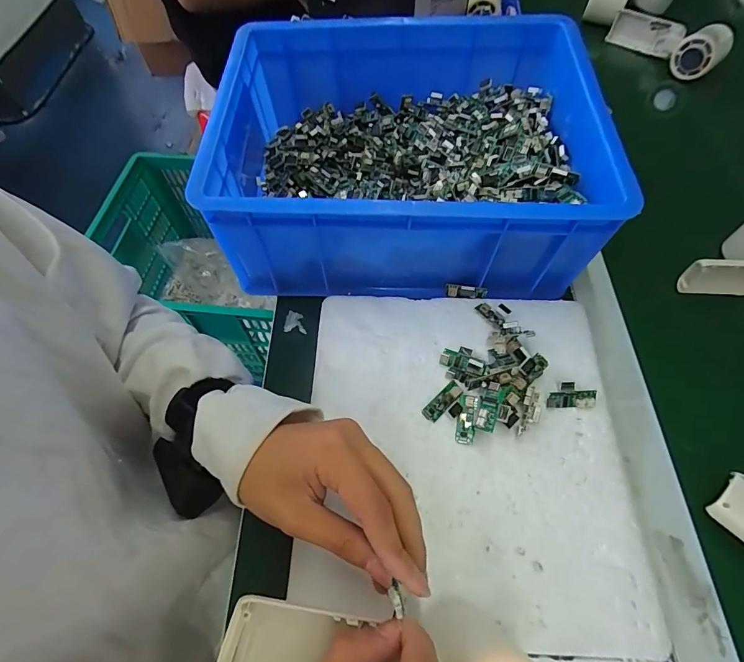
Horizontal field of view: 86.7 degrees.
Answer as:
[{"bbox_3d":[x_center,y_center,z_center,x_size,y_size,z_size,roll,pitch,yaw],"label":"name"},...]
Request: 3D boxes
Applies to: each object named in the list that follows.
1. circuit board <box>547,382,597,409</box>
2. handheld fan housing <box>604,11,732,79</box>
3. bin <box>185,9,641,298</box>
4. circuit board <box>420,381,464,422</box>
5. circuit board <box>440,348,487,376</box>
[{"bbox_3d":[0.164,0.053,0.325,0.039,0.008,0.020,0,61,1],"label":"circuit board"},{"bbox_3d":[0.444,-0.442,0.596,0.062,0.067,0.162,-37,70,-18],"label":"handheld fan housing"},{"bbox_3d":[0.032,-0.172,0.392,0.327,0.125,0.252,1,61,2],"label":"bin"},{"bbox_3d":[0.060,0.059,0.328,0.039,0.005,0.014,-40,67,-19],"label":"circuit board"},{"bbox_3d":[0.078,0.027,0.339,0.038,0.005,0.015,18,63,23],"label":"circuit board"}]

